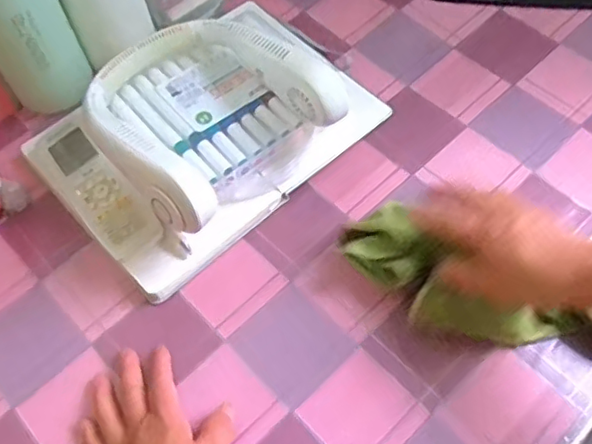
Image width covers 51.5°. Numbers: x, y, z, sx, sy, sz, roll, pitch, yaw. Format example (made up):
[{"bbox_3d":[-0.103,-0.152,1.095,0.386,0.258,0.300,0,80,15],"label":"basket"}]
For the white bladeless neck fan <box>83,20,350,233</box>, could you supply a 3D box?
[{"bbox_3d":[-0.080,-0.092,0.536,0.173,0.096,0.193,-41,66,-19],"label":"white bladeless neck fan"}]

